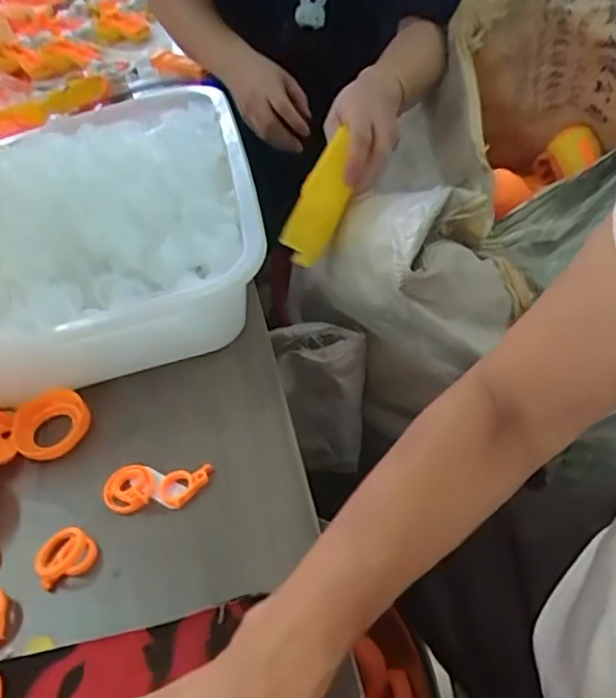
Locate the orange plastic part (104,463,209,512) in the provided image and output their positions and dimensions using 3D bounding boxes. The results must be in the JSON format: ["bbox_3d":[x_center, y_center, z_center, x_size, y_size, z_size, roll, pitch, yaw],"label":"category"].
[{"bbox_3d":[-0.104,0.095,0.414,0.071,0.017,0.035,-7,46,7],"label":"orange plastic part"}]

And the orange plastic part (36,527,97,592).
[{"bbox_3d":[-0.158,0.134,0.387,0.037,0.014,0.029,-30,47,-14],"label":"orange plastic part"}]

